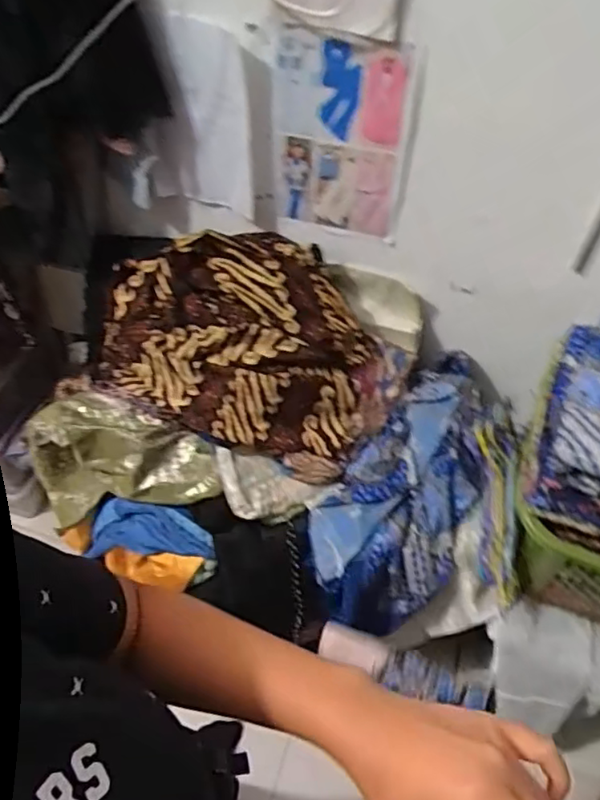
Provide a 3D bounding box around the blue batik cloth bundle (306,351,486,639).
[{"bbox_3d":[0.224,0.161,1.113,0.274,0.149,0.559,44,69,-3],"label":"blue batik cloth bundle"}]

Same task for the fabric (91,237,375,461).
[{"bbox_3d":[-0.086,-0.108,1.043,0.473,0.215,0.339,12,52,6],"label":"fabric"}]

